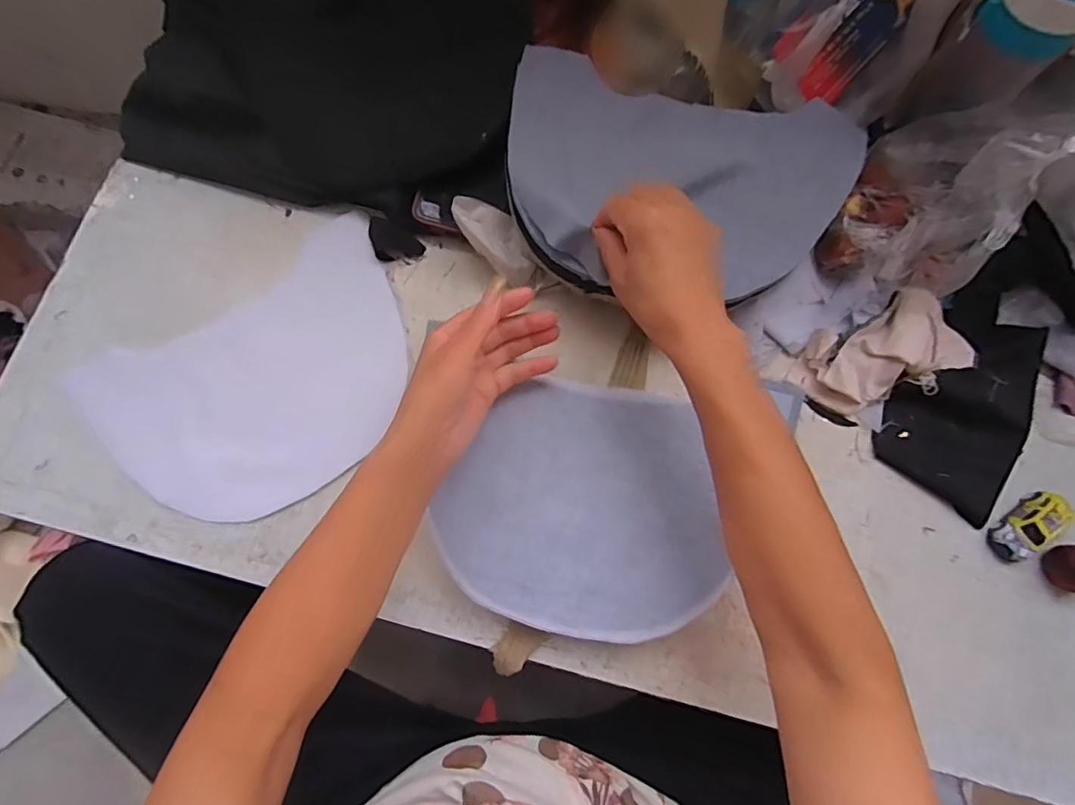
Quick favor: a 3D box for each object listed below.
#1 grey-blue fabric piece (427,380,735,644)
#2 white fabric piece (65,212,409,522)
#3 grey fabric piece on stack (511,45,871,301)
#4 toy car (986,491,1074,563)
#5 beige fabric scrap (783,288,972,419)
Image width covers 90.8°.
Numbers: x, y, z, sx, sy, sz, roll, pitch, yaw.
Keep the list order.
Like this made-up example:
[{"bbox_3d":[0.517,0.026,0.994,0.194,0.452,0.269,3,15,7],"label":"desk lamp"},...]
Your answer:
[{"bbox_3d":[0.034,0.076,0.394,0.201,0.010,0.174,8,77,1],"label":"grey-blue fabric piece"},{"bbox_3d":[-0.230,-0.017,0.456,0.270,0.013,0.194,-33,85,-7],"label":"white fabric piece"},{"bbox_3d":[0.104,-0.178,0.415,0.273,0.025,0.186,17,77,3],"label":"grey fabric piece on stack"},{"bbox_3d":[0.389,0.097,0.418,0.064,0.026,0.029,-41,80,-9],"label":"toy car"},{"bbox_3d":[0.289,-0.042,0.446,0.140,0.027,0.074,-21,78,-5],"label":"beige fabric scrap"}]

